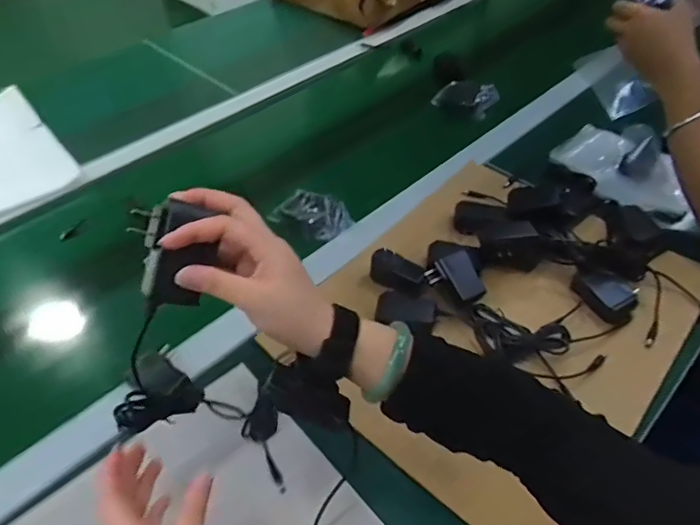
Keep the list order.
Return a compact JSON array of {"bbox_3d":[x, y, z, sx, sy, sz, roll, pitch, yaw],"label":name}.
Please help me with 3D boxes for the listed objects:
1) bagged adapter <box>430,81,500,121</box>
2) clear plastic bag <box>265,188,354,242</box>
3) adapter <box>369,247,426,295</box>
[{"bbox_3d":[0.228,-0.324,1.005,0.128,0.067,0.034,5,47,6],"label":"bagged adapter"},{"bbox_3d":[-0.060,-0.078,0.777,0.124,0.045,0.058,29,54,26],"label":"clear plastic bag"},{"bbox_3d":[0.062,0.013,0.661,0.078,0.047,0.026,21,51,20],"label":"adapter"}]

